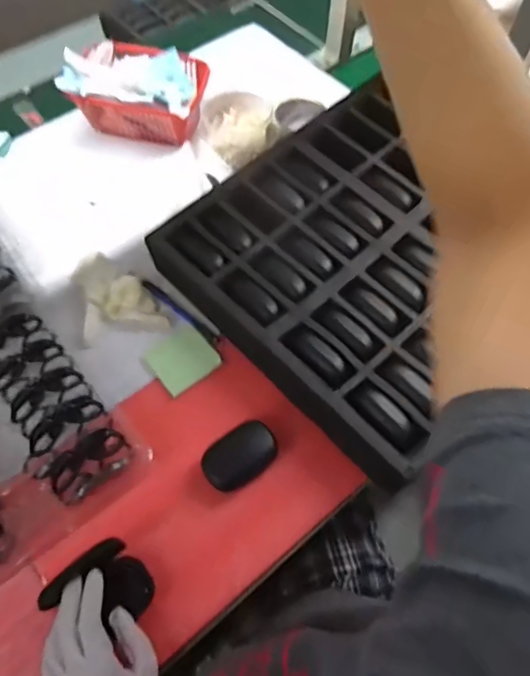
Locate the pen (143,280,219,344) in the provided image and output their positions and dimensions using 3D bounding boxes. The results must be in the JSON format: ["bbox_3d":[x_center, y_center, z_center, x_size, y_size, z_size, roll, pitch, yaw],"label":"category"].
[{"bbox_3d":[-0.113,-0.036,0.650,0.137,0.011,0.013,37,67,17],"label":"pen"}]

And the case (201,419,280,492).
[{"bbox_3d":[-0.028,0.135,0.548,0.084,0.027,0.055,-31,67,-16],"label":"case"}]

